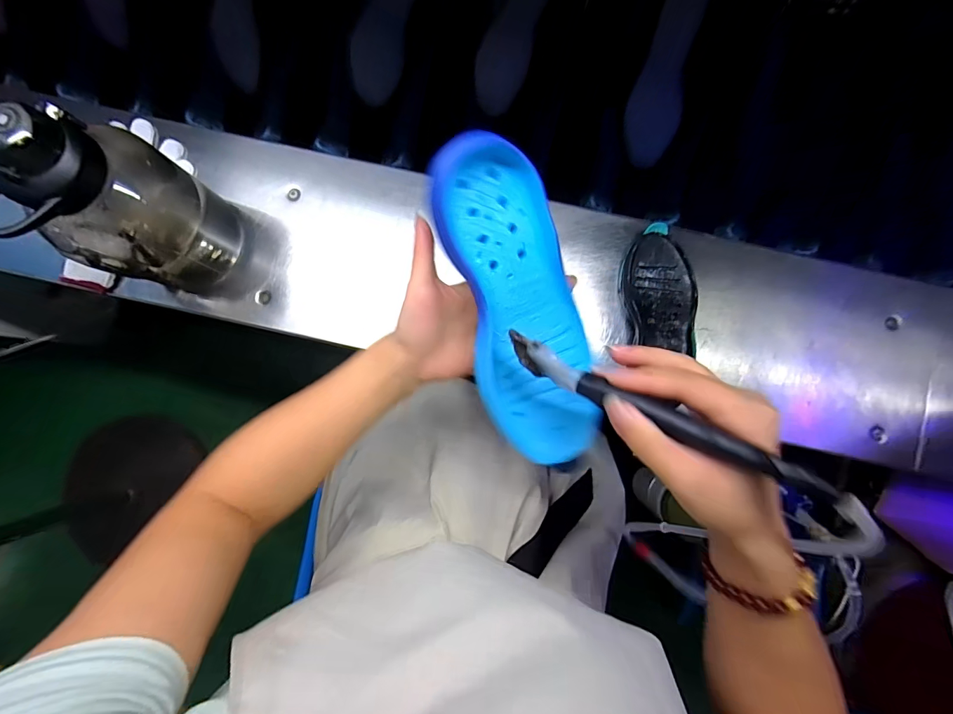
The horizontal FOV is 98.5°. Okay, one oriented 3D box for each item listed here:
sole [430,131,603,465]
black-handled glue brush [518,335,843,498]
[{"bbox_3d":[0.033,-0.031,0.293,0.082,0.020,0.229,-19,106,-5],"label":"sole"},{"bbox_3d":[0.089,0.027,0.223,0.170,0.017,0.015,26,80,30],"label":"black-handled glue brush"}]

